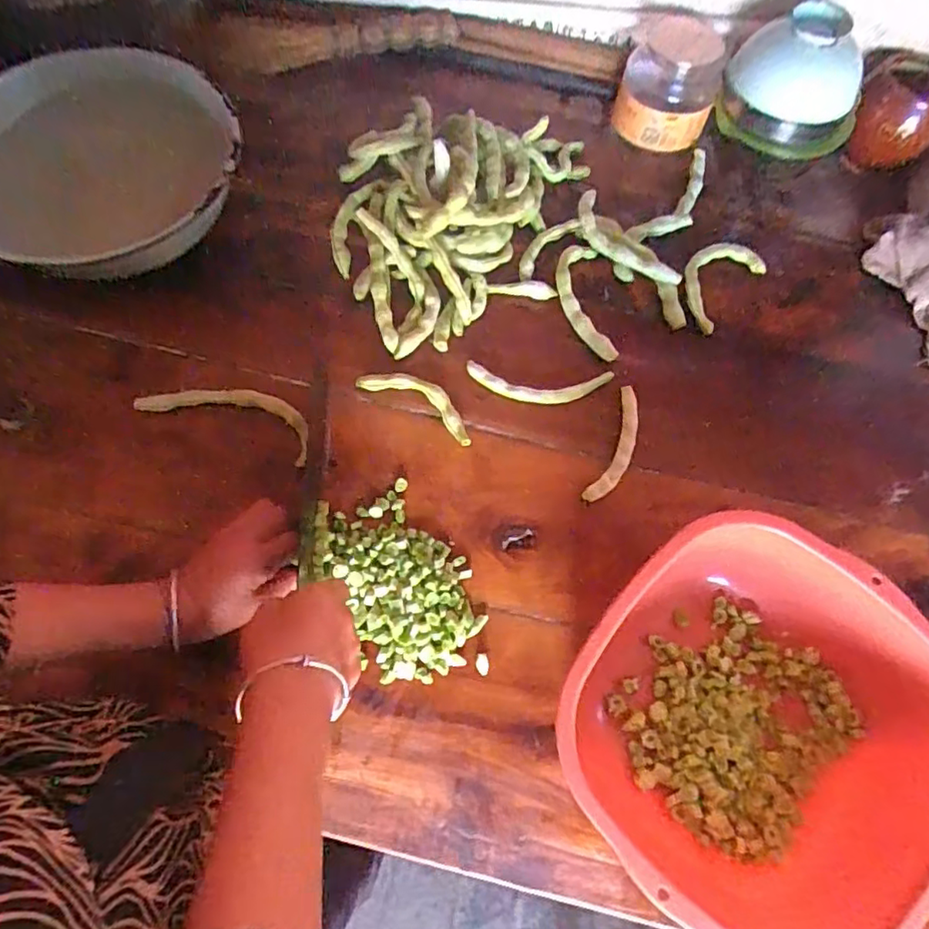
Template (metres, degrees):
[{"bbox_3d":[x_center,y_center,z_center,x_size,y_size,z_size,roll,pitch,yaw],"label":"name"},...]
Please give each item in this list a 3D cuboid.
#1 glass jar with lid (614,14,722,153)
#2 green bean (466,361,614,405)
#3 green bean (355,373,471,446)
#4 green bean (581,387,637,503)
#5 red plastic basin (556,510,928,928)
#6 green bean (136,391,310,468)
[{"bbox_3d":[0.220,-0.406,0.661,0.100,0.100,0.086,18,73,4],"label":"glass jar with lid"},{"bbox_3d":[0.070,-0.076,0.584,0.135,0.015,0.034,6,73,0],"label":"green bean"},{"bbox_3d":[-0.041,-0.061,0.579,0.120,0.012,0.038,30,74,7],"label":"green bean"},{"bbox_3d":[0.142,-0.017,0.567,0.028,0.008,0.118,22,74,5],"label":"green bean"},{"bbox_3d":[0.210,0.189,0.461,0.251,0.110,0.257,40,76,10],"label":"red plastic basin"},{"bbox_3d":[-0.214,-0.048,0.566,0.163,0.021,0.053,20,73,4],"label":"green bean"}]

